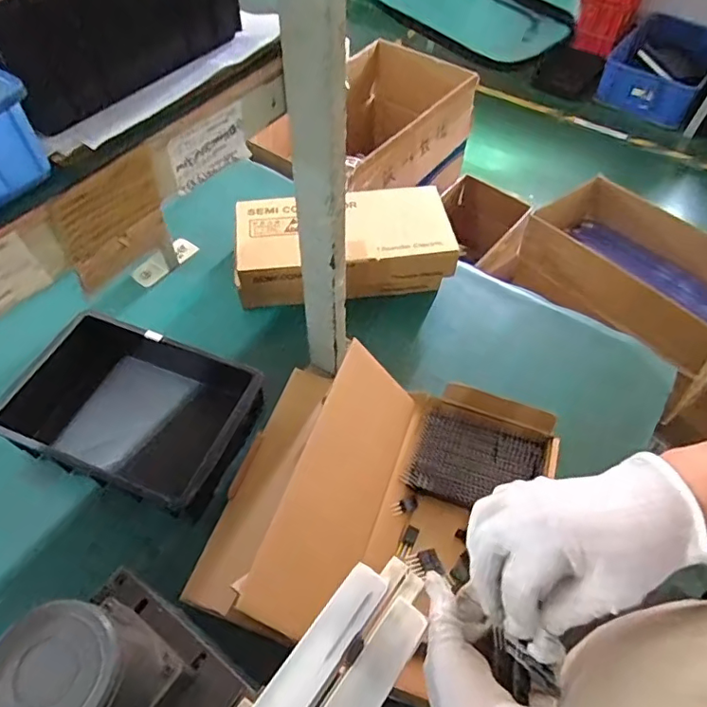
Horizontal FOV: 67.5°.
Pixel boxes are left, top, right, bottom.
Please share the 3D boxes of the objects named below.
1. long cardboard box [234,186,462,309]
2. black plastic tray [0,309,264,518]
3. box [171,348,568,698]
[{"bbox_3d":[-0.016,-0.167,0.843,0.327,0.095,0.164,-6,55,-5],"label":"long cardboard box"},{"bbox_3d":[-0.290,0.080,0.708,0.293,0.089,0.210,23,58,14],"label":"black plastic tray"},{"bbox_3d":[0.028,0.180,0.634,0.352,0.116,0.367,21,57,13],"label":"box"}]

